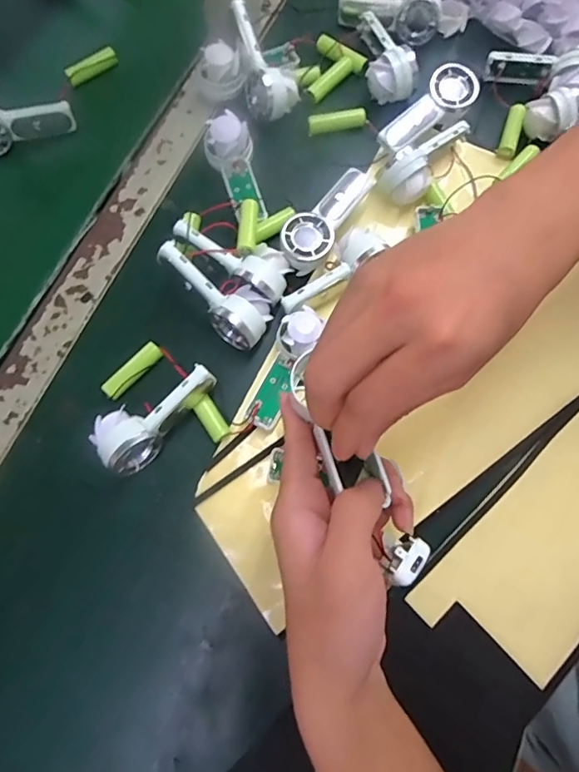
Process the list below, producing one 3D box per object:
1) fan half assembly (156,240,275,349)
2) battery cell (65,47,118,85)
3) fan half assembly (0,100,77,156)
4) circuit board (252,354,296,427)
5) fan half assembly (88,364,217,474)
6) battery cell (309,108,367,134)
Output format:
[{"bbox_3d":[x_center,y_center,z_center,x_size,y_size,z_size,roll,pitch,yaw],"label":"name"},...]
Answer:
[{"bbox_3d":[-0.055,-0.069,0.353,0.091,0.031,0.039,40,78,-12],"label":"fan half assembly"},{"bbox_3d":[-0.185,-0.300,0.449,0.049,0.013,0.015,-39,78,-11],"label":"battery cell"},{"bbox_3d":[-0.241,-0.232,0.424,0.091,0.031,0.037,-2,74,-1],"label":"fan half assembly"},{"bbox_3d":[-0.011,0.002,0.354,0.020,0.006,0.053,24,74,12],"label":"circuit board"},{"bbox_3d":[-0.097,0.018,0.341,0.039,0.029,0.091,39,77,10],"label":"fan half assembly"},{"bbox_3d":[0.042,-0.236,0.426,0.051,0.012,0.016,-16,75,-5],"label":"battery cell"}]

